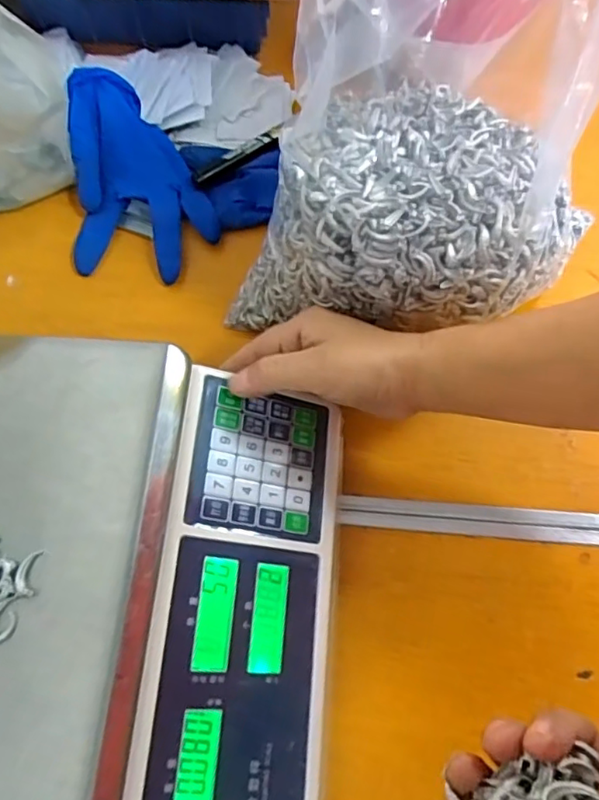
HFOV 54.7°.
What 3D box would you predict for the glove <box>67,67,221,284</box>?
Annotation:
[{"bbox_3d":[-0.142,-0.175,0.463,0.118,0.063,0.160,-23,69,-6],"label":"glove"}]

